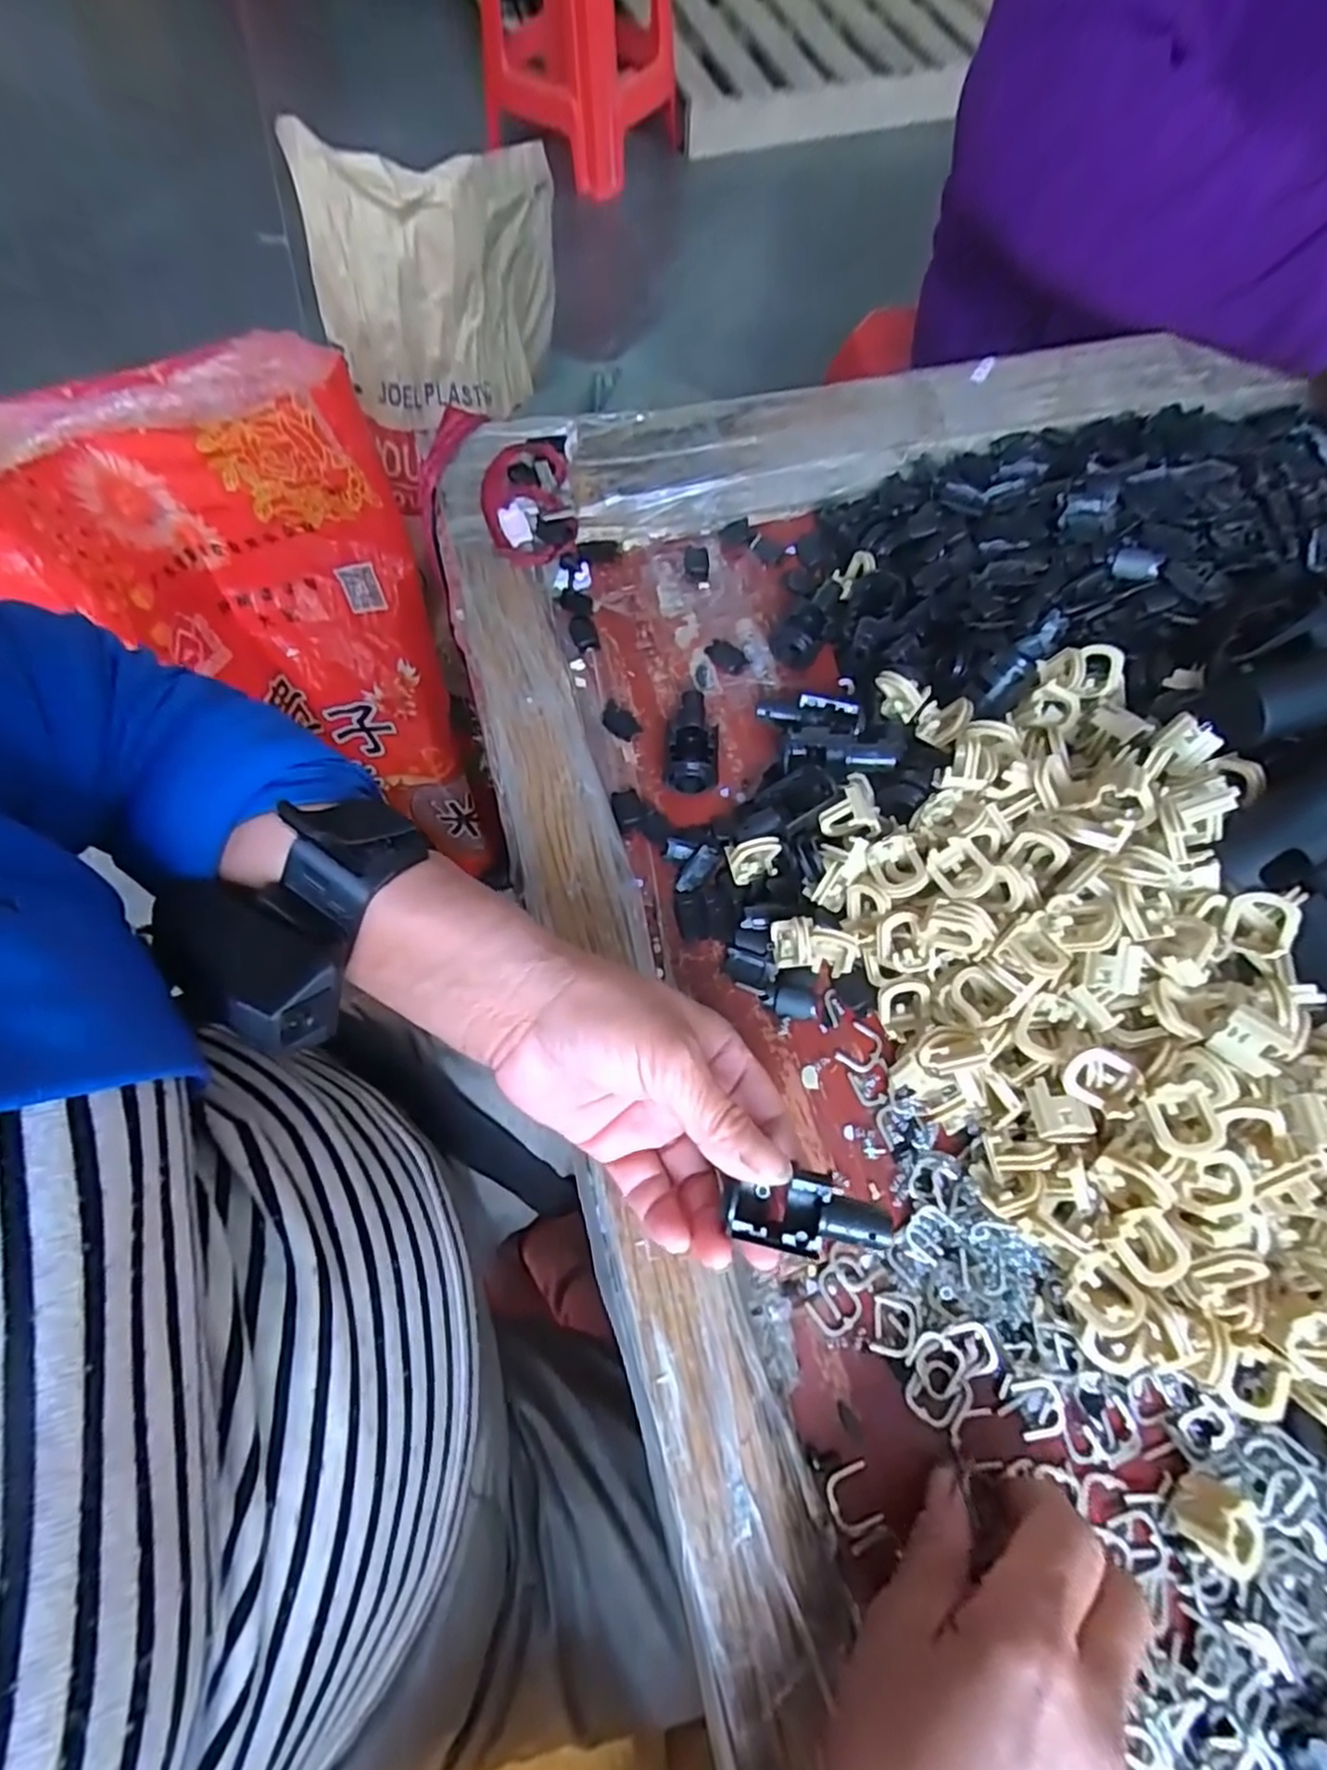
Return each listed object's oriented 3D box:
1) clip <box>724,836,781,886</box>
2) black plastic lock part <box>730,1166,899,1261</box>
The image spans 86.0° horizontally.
[{"bbox_3d":[0.042,-0.013,0.325,0.023,0.021,0.017,-7,67,-4],"label":"clip"},{"bbox_3d":[0.047,0.106,0.228,0.049,0.013,0.024,-4,66,14],"label":"black plastic lock part"}]

